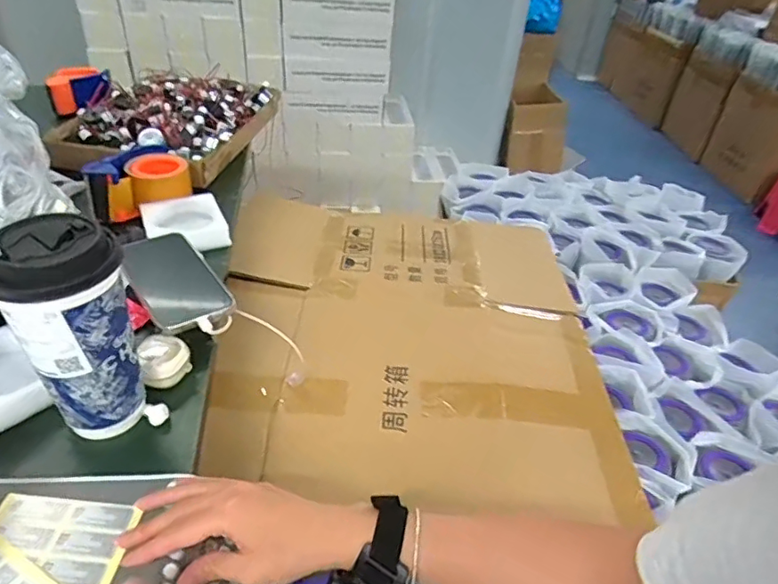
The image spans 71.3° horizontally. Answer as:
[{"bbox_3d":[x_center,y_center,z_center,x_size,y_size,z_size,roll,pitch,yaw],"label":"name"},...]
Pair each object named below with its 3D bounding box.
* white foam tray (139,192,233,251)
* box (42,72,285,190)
[{"bbox_3d":[-0.271,-0.093,0.725,0.099,0.023,0.111,-14,41,-24],"label":"white foam tray"},{"bbox_3d":[-0.370,-0.301,0.940,0.277,0.060,0.337,8,37,4],"label":"box"}]

